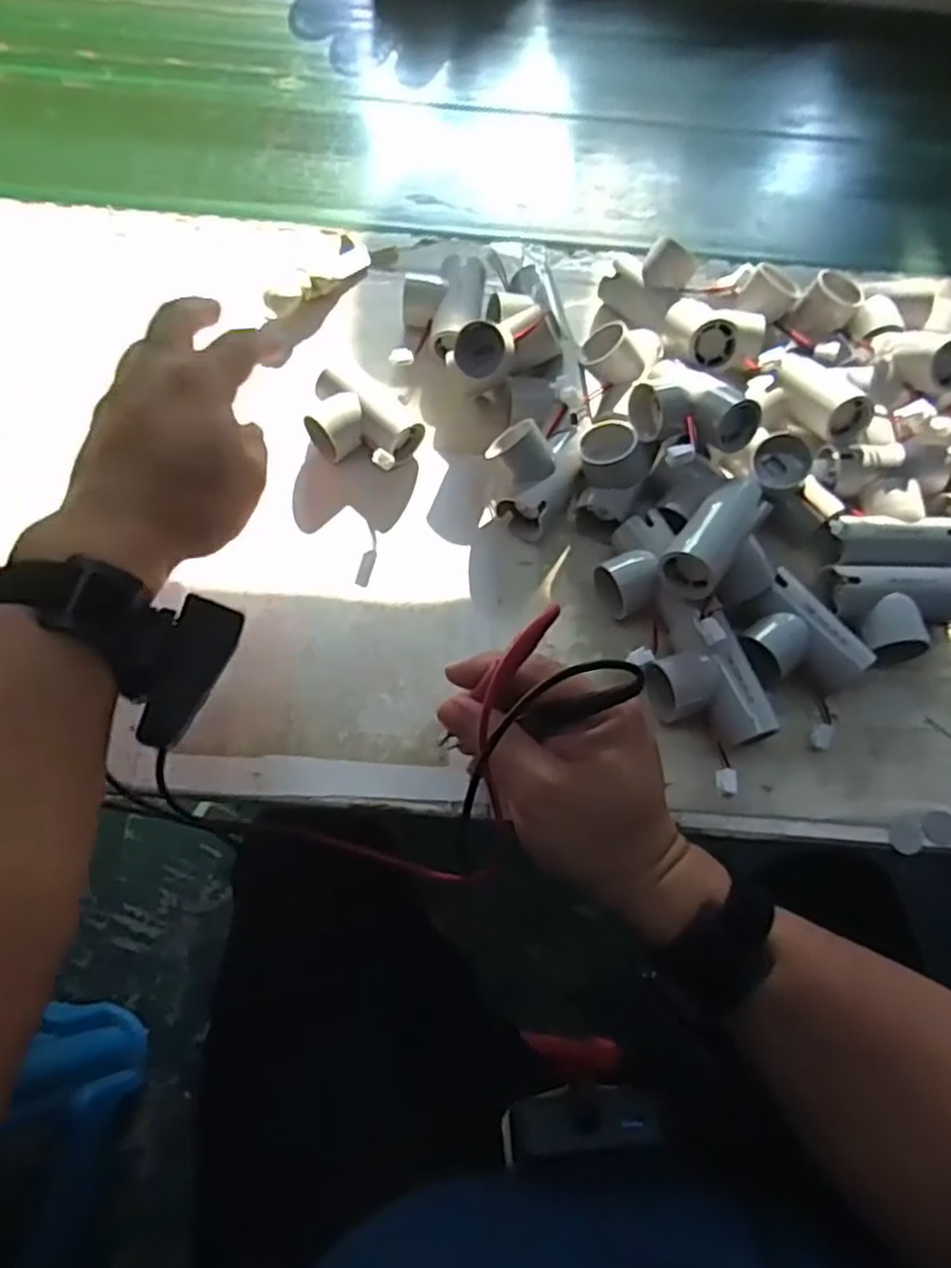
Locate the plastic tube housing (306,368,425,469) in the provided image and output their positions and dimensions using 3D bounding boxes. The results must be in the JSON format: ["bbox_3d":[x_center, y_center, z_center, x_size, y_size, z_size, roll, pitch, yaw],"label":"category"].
[{"bbox_3d":[-0.077,-0.132,0.470,0.073,0.032,0.050,23,66,9],"label":"plastic tube housing"}]

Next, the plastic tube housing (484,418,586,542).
[{"bbox_3d":[0.033,-0.098,0.449,0.055,0.045,0.052,34,68,13],"label":"plastic tube housing"}]

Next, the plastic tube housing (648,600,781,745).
[{"bbox_3d":[0.127,0.022,0.411,0.055,0.040,0.087,-13,66,-8],"label":"plastic tube housing"}]

